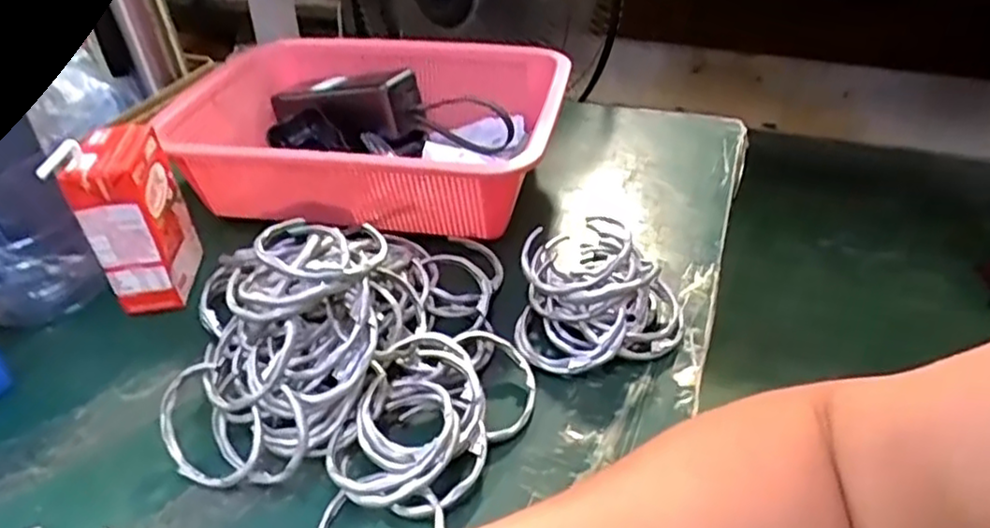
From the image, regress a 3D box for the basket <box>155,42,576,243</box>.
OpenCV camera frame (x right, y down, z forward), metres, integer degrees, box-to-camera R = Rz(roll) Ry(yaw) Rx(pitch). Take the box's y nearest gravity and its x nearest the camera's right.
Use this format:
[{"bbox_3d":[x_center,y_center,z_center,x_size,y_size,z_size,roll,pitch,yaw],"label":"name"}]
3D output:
[{"bbox_3d":[-0.095,-0.110,0.575,0.302,0.081,0.210,7,37,12],"label":"basket"}]

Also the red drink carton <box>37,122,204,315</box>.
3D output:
[{"bbox_3d":[-0.238,-0.028,0.463,0.043,0.117,0.073,-6,37,-3],"label":"red drink carton"}]

